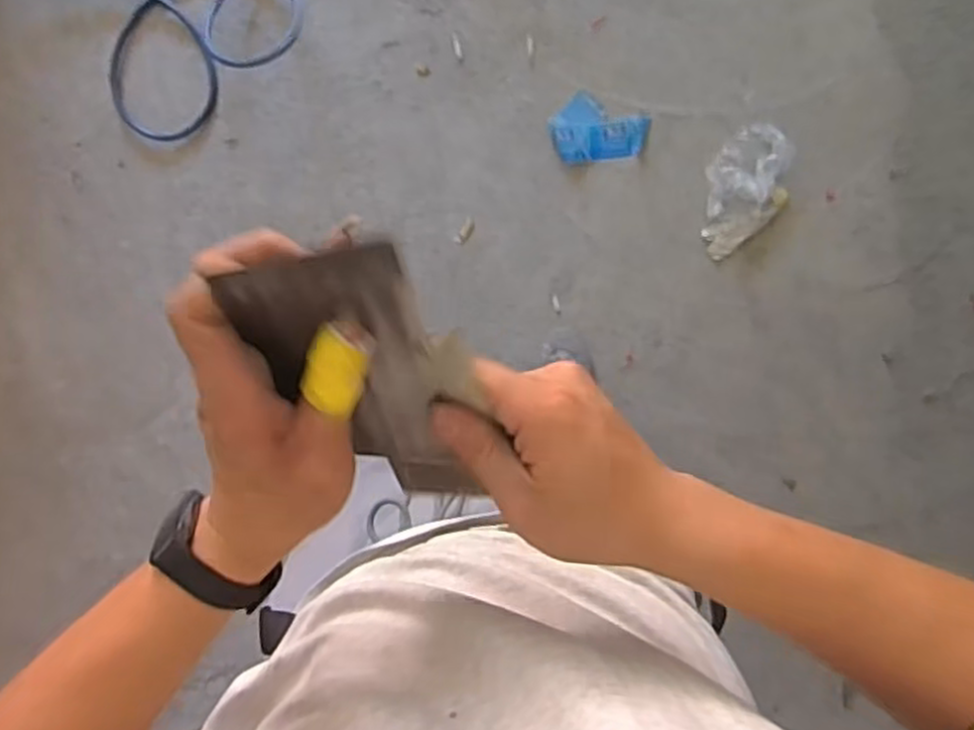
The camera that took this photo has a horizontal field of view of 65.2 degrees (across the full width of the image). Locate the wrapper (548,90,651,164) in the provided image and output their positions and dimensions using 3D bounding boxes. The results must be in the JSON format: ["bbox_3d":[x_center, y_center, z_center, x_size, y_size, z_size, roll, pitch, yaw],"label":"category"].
[{"bbox_3d":[0.196,-0.415,1.329,0.163,0.014,0.114,-3,96,6],"label":"wrapper"}]

